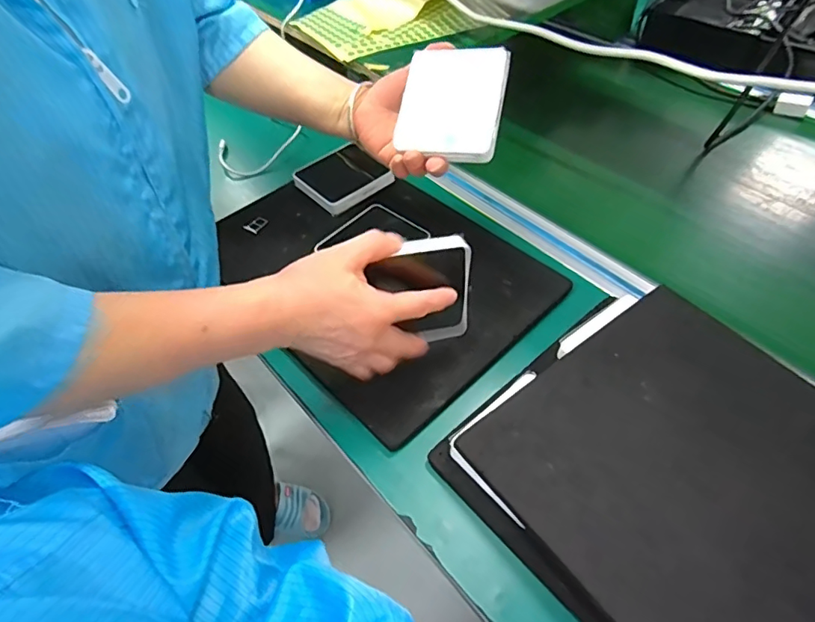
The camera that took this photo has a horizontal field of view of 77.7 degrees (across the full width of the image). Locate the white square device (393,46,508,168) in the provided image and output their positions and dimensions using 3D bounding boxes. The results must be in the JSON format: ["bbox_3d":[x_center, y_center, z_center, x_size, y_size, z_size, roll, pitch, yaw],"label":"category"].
[{"bbox_3d":[0.038,-0.174,0.424,0.083,0.010,0.097,8,82,18],"label":"white square device"}]

